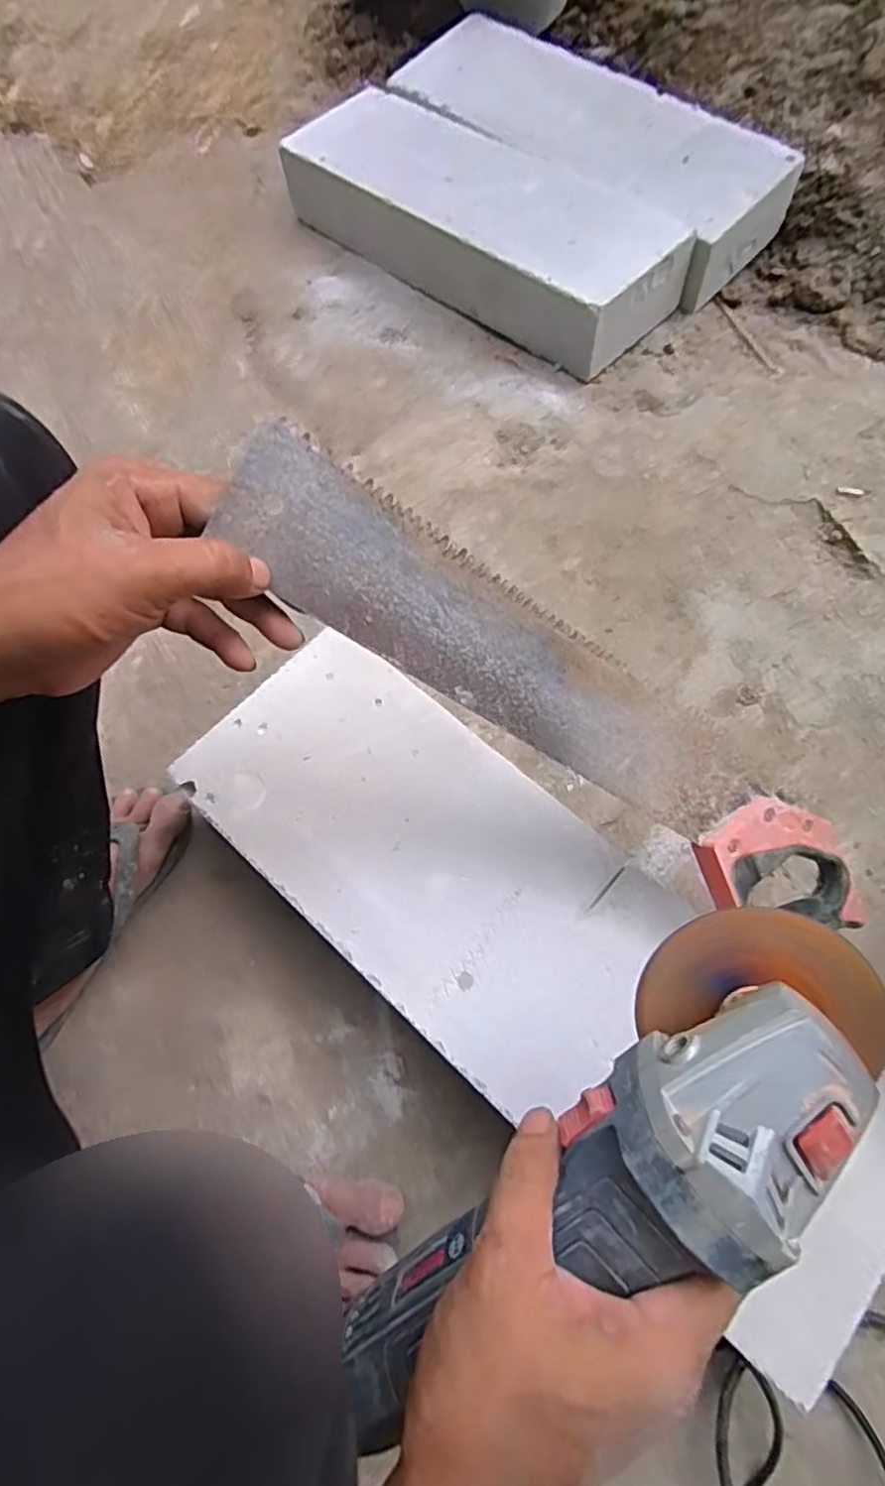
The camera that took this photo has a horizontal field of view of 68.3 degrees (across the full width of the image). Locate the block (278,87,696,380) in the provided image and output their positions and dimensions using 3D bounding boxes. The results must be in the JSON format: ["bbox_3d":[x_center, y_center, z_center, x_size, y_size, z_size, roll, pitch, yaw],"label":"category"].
[{"bbox_3d":[0.042,-0.745,0.905,0.605,0.094,0.210,40,77,14],"label":"block"}]

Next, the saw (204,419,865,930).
[{"bbox_3d":[0.094,-0.006,0.387,0.471,0.018,0.076,32,70,-21],"label":"saw"}]

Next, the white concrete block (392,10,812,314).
[{"bbox_3d":[0.199,-0.861,0.945,0.595,0.112,0.211,42,77,14],"label":"white concrete block"}]

